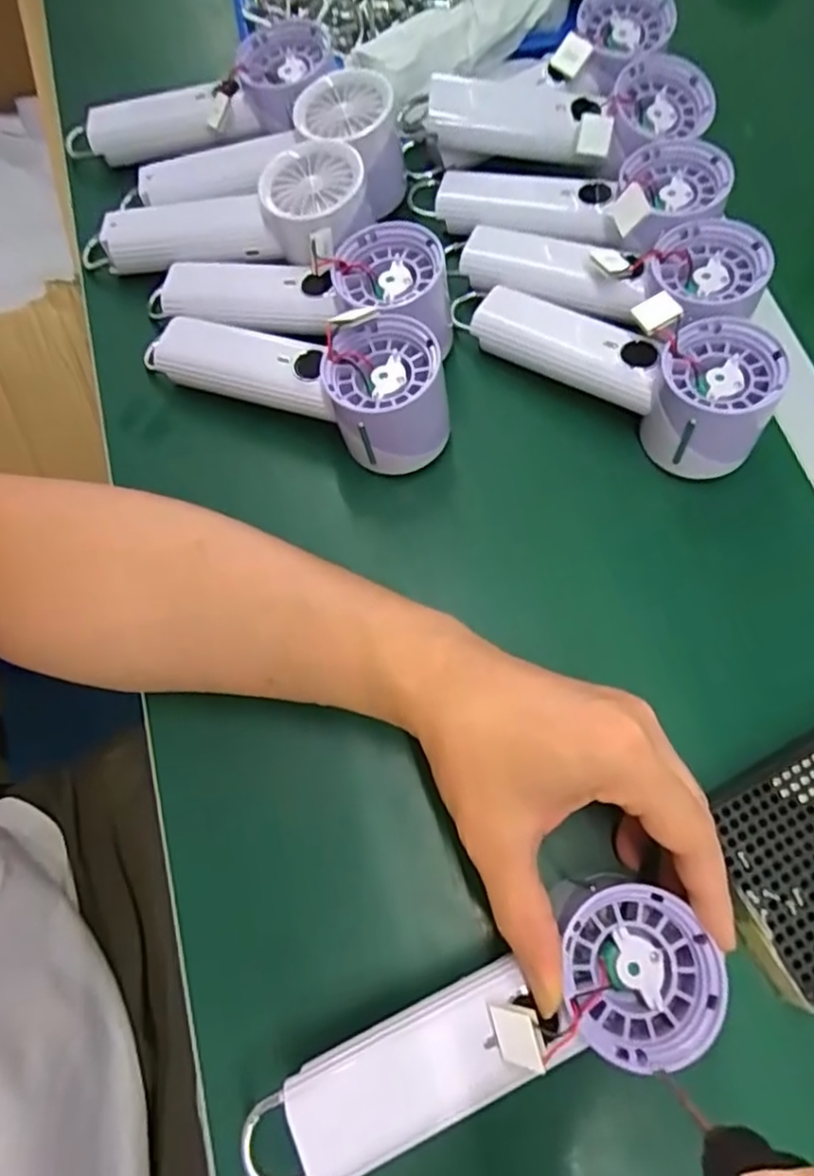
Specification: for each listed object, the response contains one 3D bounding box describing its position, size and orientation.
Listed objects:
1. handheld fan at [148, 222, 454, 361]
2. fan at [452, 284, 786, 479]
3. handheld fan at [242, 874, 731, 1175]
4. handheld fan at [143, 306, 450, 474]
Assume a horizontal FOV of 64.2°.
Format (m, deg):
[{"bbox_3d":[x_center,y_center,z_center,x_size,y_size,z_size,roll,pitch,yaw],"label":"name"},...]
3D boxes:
[{"bbox_3d":[-0.069,-0.169,0.382,0.191,0.055,0.070,3,71,2],"label":"handheld fan"},{"bbox_3d":[0.121,-0.132,0.376,0.177,0.070,0.061,36,75,12],"label":"fan"},{"bbox_3d":[0.028,0.174,0.252,0.189,0.031,0.066,-24,72,-2],"label":"handheld fan"},{"bbox_3d":[-0.065,-0.129,0.374,0.194,0.065,0.066,26,73,9],"label":"handheld fan"}]

